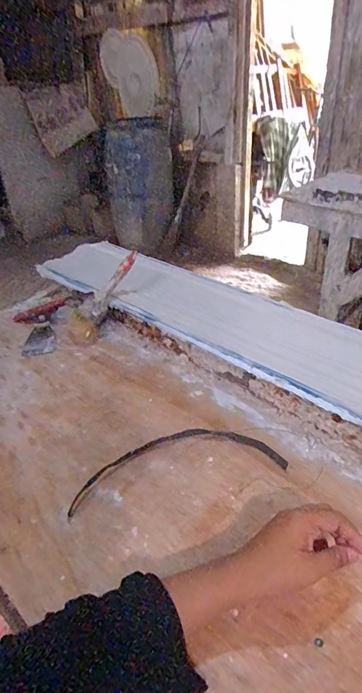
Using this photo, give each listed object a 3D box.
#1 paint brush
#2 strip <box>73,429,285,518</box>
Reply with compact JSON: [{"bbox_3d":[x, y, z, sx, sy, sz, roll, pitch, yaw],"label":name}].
[{"bbox_3d":[-0.156,-0.099,0.772,0.087,0.028,0.201,33,89,39],"label":"paint brush"},{"bbox_3d":[-0.005,0.148,0.514,0.270,0.010,0.092,-9,36,-8],"label":"strip"}]

